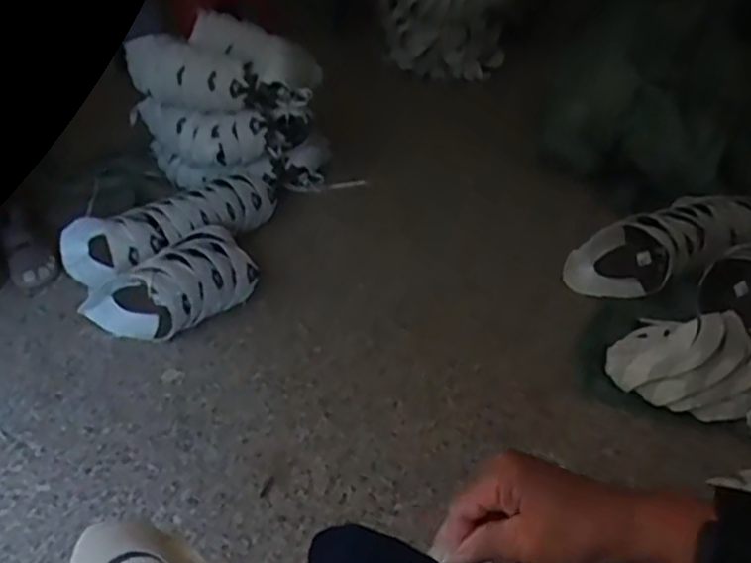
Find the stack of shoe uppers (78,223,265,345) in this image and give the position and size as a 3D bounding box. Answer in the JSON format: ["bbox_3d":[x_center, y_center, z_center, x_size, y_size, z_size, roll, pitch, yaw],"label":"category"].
[{"bbox_3d":[-0.401,-0.001,1.416,0.225,0.133,0.299,24,41,30],"label":"stack of shoe uppers"}]

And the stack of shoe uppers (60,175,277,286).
[{"bbox_3d":[-0.436,-0.130,1.600,0.515,0.131,0.205,-21,40,-28],"label":"stack of shoe uppers"}]

